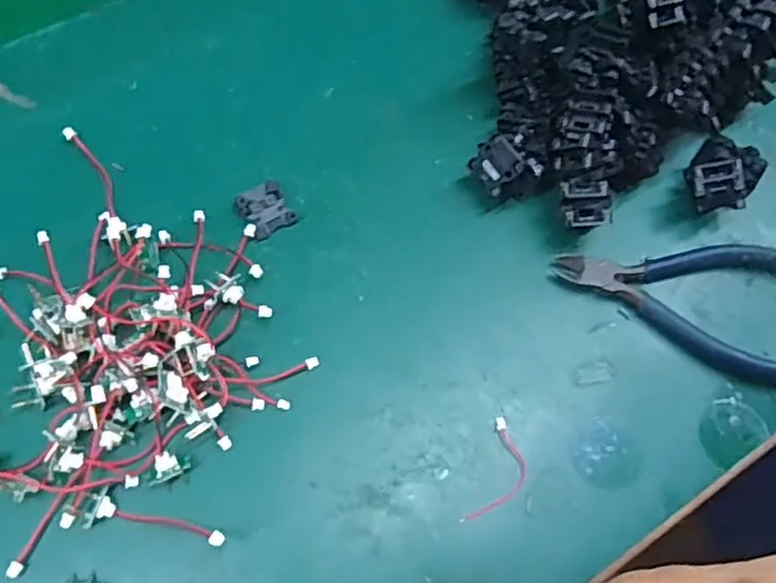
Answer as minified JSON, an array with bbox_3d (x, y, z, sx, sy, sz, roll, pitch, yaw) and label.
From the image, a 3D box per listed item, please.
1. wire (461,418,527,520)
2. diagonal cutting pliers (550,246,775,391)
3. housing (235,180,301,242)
[{"bbox_3d":[0.045,0.072,0.270,0.019,0.004,0.043,21,68,4],"label":"wire"},{"bbox_3d":[0.133,0.001,0.304,0.116,0.012,0.059,17,68,3],"label":"diagonal cutting pliers"},{"bbox_3d":[-0.054,-0.037,0.308,0.021,0.004,0.022,-25,83,-15],"label":"housing"}]

